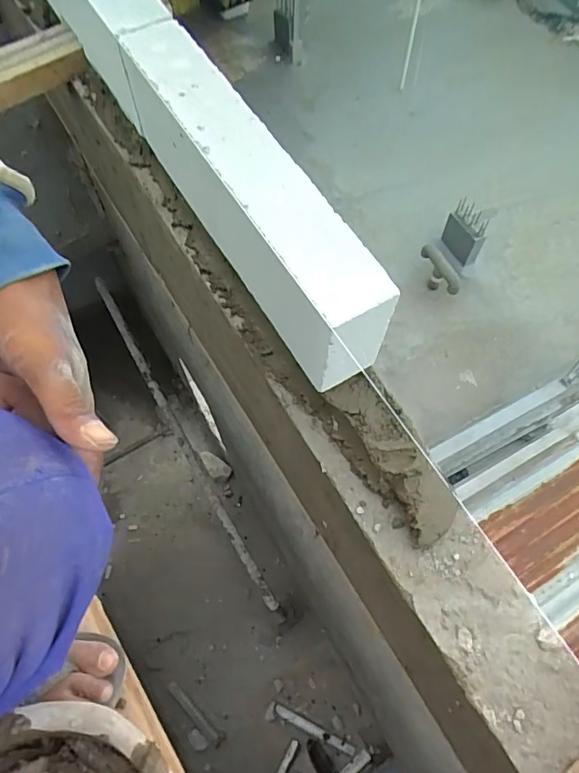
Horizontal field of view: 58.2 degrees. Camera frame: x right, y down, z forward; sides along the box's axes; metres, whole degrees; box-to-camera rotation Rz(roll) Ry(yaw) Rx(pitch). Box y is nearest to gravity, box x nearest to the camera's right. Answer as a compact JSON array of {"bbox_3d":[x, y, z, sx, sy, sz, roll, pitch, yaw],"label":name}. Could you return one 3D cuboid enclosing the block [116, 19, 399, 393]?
[{"bbox_3d":[-0.064,-0.279,0.784,0.107,0.214,0.590,-32,70,-13],"label":"block"}]

